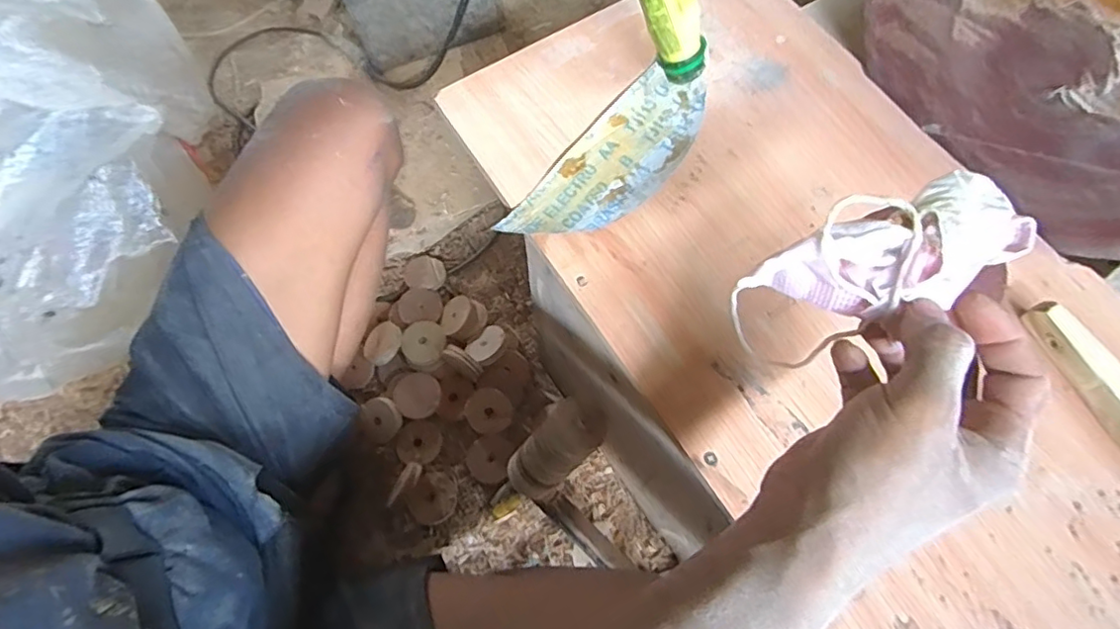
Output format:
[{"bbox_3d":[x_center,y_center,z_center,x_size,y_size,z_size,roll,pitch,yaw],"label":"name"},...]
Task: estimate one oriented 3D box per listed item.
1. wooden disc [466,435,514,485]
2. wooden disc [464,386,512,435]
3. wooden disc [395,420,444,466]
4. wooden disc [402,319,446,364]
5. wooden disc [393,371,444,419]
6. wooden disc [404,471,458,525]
[{"bbox_3d":[-0.078,0.158,0.628,0.047,0.007,0.049,-1,65,2],"label":"wooden disc"},{"bbox_3d":[-0.079,0.108,0.640,0.050,0.005,0.050,-27,87,1],"label":"wooden disc"},{"bbox_3d":[-0.158,0.143,0.644,0.052,0.006,0.047,-2,65,2],"label":"wooden disc"},{"bbox_3d":[-0.159,0.031,0.673,0.047,0.009,0.053,2,65,3],"label":"wooden disc"},{"bbox_3d":[-0.163,0.091,0.657,0.052,0.016,0.049,-1,65,2],"label":"wooden disc"},{"bbox_3d":[-0.136,0.195,0.610,0.051,0.008,0.051,0,70,1],"label":"wooden disc"}]

